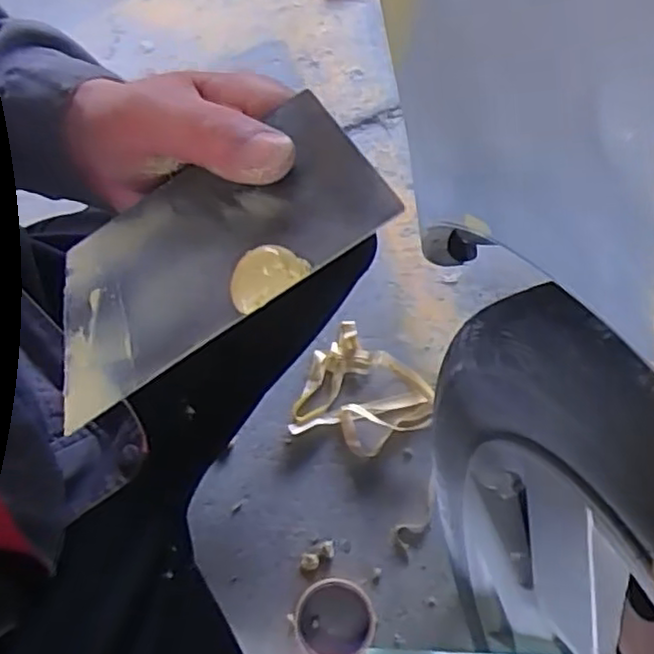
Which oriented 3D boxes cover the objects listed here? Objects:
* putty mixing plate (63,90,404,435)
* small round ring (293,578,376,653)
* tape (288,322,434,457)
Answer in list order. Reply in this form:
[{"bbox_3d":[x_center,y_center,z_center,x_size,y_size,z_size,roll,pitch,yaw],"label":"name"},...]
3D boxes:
[{"bbox_3d":[-0.045,-0.030,0.235,0.126,0.010,0.072,-33,57,3],"label":"putty mixing plate"},{"bbox_3d":[0.008,0.332,0.762,0.087,0.015,0.088,0,74,-1],"label":"small round ring"},{"bbox_3d":[0.051,0.083,0.831,0.156,0.019,0.145,20,75,5],"label":"tape"}]

